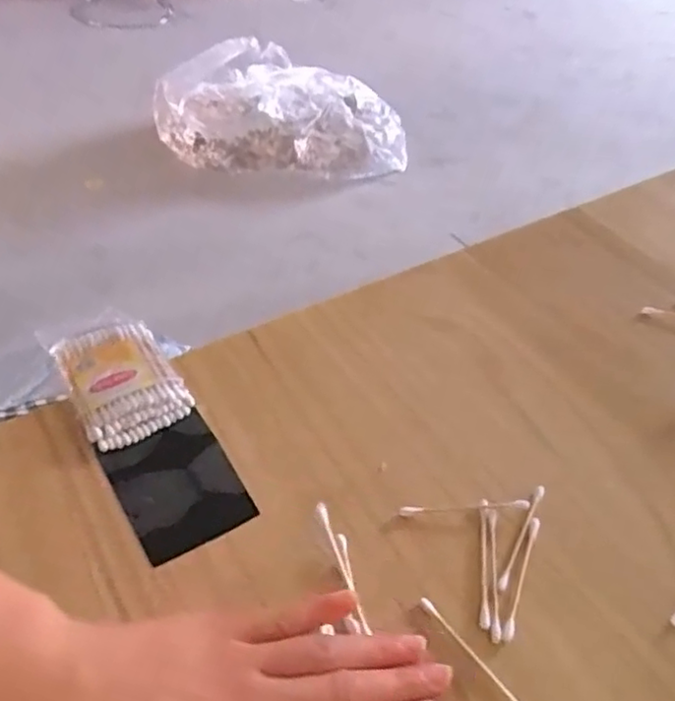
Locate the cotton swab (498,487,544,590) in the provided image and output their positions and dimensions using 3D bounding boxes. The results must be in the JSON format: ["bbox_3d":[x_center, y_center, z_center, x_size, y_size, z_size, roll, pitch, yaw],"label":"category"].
[{"bbox_3d":[0.099,0.099,0.346,0.005,0.007,0.069,24,49,17],"label":"cotton swab"}]

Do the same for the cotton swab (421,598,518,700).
[{"bbox_3d":[0.065,0.143,0.299,0.005,0.004,0.071,-29,55,-28],"label":"cotton swab"}]

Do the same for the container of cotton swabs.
[{"bbox_3d":[-0.132,0.018,0.396,0.061,0.016,0.086,-23,52,-24],"label":"container of cotton swabs"}]

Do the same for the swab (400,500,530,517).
[{"bbox_3d":[0.069,0.086,0.354,0.070,0.008,0.007,0,46,-4],"label":"swab"}]

